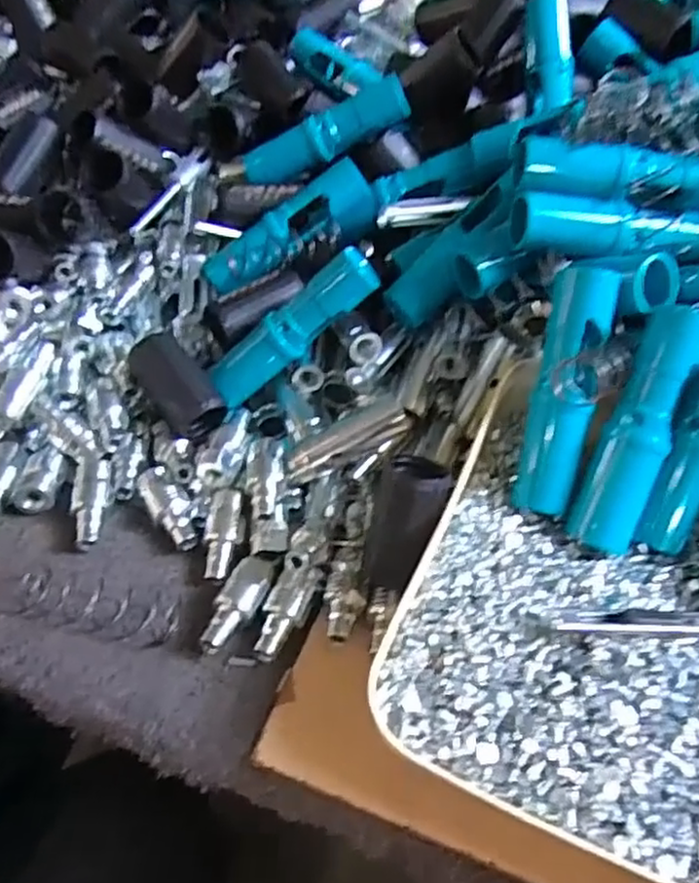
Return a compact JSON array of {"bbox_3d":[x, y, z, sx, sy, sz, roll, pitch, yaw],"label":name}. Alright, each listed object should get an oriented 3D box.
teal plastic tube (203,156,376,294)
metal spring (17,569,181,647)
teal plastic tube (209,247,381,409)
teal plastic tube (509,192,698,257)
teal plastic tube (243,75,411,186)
[{"bbox_3d":[-0.039,-0.138,0.459,0.125,0.042,0.044,-30,53,-1],"label":"teal plastic tube"},{"bbox_3d":[-0.127,0.081,0.347,0.081,0.017,0.025,12,47,5],"label":"metal spring"},{"bbox_3d":[-0.034,-0.067,0.411,0.119,0.028,0.022,-38,46,20],"label":"teal plastic tube"},{"bbox_3d":[0.148,-0.114,0.368,0.119,0.024,0.024,3,47,-4],"label":"teal plastic tube"},{"bbox_3d":[-0.017,-0.213,0.478,0.120,0.023,0.020,-23,47,11],"label":"teal plastic tube"}]

